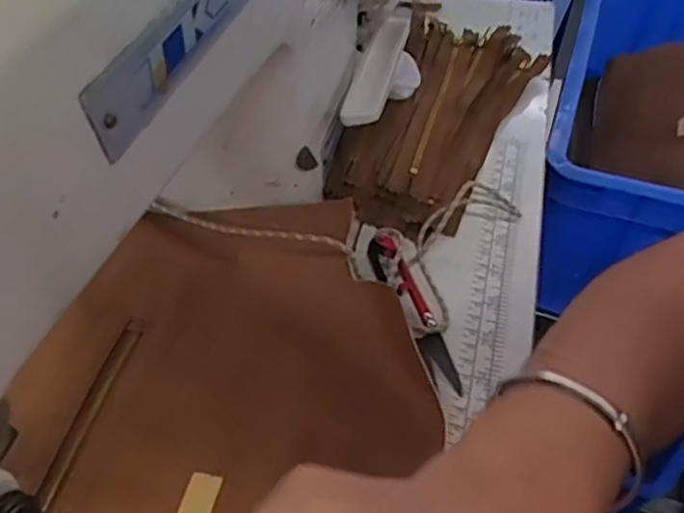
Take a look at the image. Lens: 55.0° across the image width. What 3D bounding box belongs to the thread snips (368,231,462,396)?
[{"bbox_3d":[0.040,0.028,0.368,0.019,0.007,0.106,-15,53,-16],"label":"thread snips"}]

